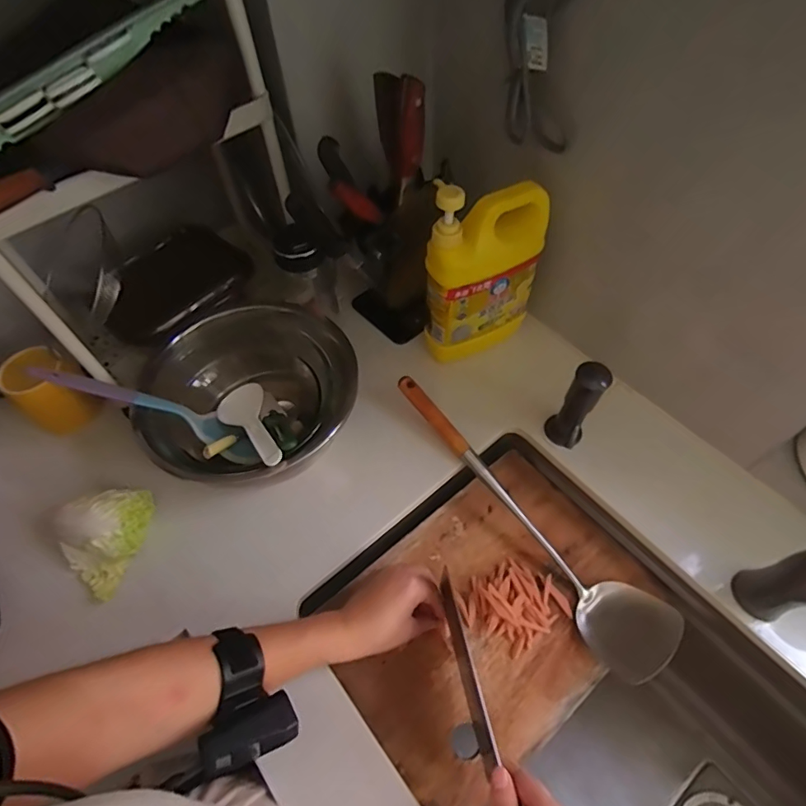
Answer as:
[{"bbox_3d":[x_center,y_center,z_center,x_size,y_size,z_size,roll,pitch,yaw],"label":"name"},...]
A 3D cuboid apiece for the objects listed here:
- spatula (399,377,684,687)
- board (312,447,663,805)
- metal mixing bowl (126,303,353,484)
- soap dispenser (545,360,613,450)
[{"bbox_3d":[0.137,0.123,0.557,0.078,0.088,0.399,-35,62,-19],"label":"spatula"},{"bbox_3d":[0.096,0.232,0.544,0.339,0.010,0.246,-35,62,-19],"label":"board"},{"bbox_3d":[-0.164,-0.006,0.594,0.243,0.107,0.266,-1,57,1],"label":"metal mixing bowl"},{"bbox_3d":[0.197,0.007,0.552,0.041,0.116,0.047,29,62,19],"label":"soap dispenser"}]

